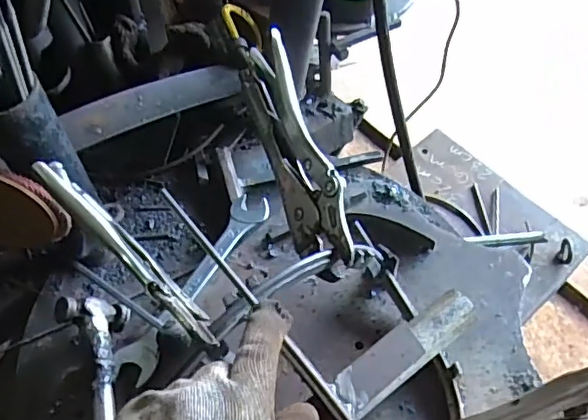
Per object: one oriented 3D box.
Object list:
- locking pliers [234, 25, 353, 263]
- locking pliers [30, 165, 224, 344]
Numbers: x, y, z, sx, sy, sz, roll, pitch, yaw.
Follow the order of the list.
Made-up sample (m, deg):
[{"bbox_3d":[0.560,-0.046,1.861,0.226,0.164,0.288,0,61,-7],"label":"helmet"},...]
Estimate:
[{"bbox_3d":[-0.003,-0.057,0.472,0.044,0.064,0.226,-15,58,-10],"label":"locking pliers"},{"bbox_3d":[-0.112,0.028,0.391,0.167,0.037,0.021,44,64,8],"label":"locking pliers"}]

